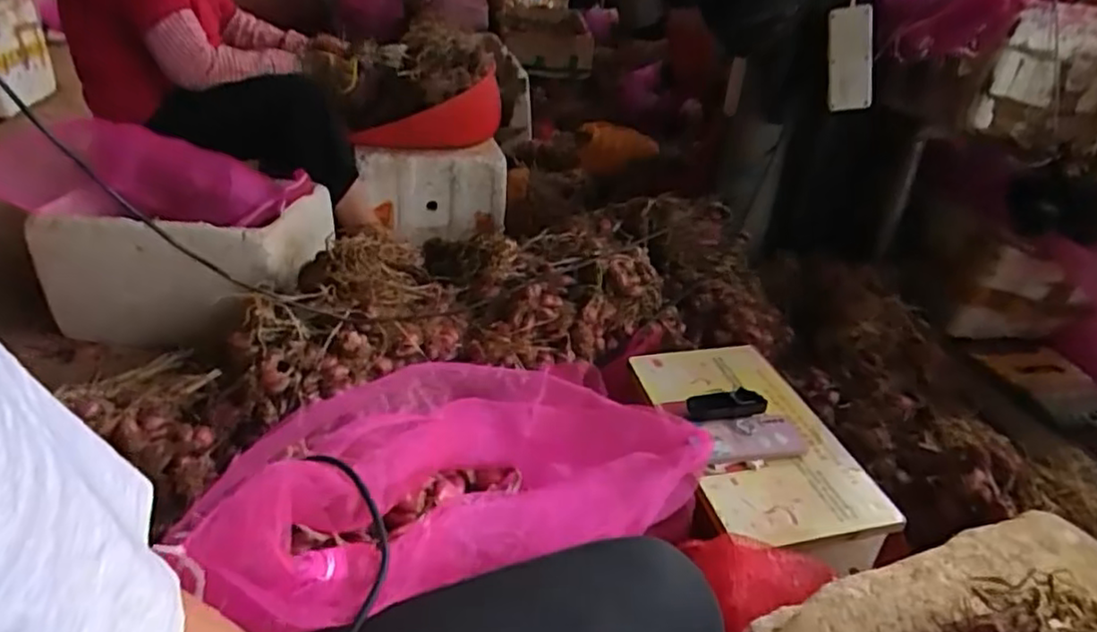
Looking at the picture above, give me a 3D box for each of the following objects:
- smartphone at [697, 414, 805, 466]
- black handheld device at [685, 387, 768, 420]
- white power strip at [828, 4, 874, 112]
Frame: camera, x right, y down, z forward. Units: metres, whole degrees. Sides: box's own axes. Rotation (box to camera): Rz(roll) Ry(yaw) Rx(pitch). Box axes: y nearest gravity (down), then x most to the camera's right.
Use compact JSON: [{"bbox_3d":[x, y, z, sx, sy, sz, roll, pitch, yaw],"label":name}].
[{"bbox_3d":[0.282,0.166,0.902,0.146,0.015,0.073,0,43,-12],"label":"smartphone"},{"bbox_3d":[0.253,0.126,0.945,0.107,0.027,0.041,-9,29,17],"label":"black handheld device"},{"bbox_3d":[0.560,-0.475,1.230,0.079,0.179,0.029,9,33,31],"label":"white power strip"}]

